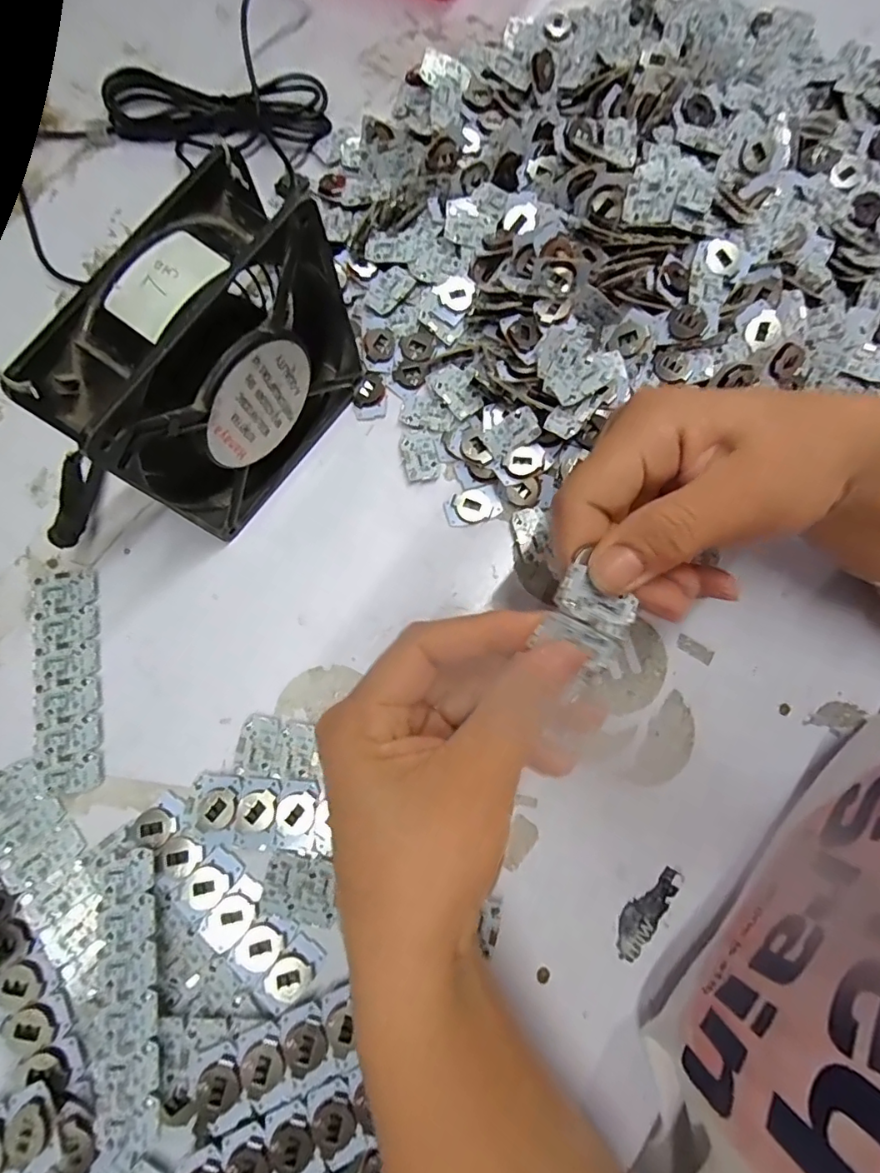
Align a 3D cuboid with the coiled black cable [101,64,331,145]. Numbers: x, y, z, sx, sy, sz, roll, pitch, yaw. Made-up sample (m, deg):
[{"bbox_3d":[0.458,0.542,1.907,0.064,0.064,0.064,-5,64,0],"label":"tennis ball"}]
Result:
[{"bbox_3d":[-0.140,-0.302,0.333,0.135,0.017,0.040,2,78,0],"label":"coiled black cable"}]

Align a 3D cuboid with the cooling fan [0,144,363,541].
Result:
[{"bbox_3d":[-0.093,-0.089,0.235,0.040,0.122,0.118,35,80,7],"label":"cooling fan"}]

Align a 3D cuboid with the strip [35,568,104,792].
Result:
[{"bbox_3d":[-0.186,0.045,0.265,0.029,0.007,0.110,-9,78,-2],"label":"strip"}]

